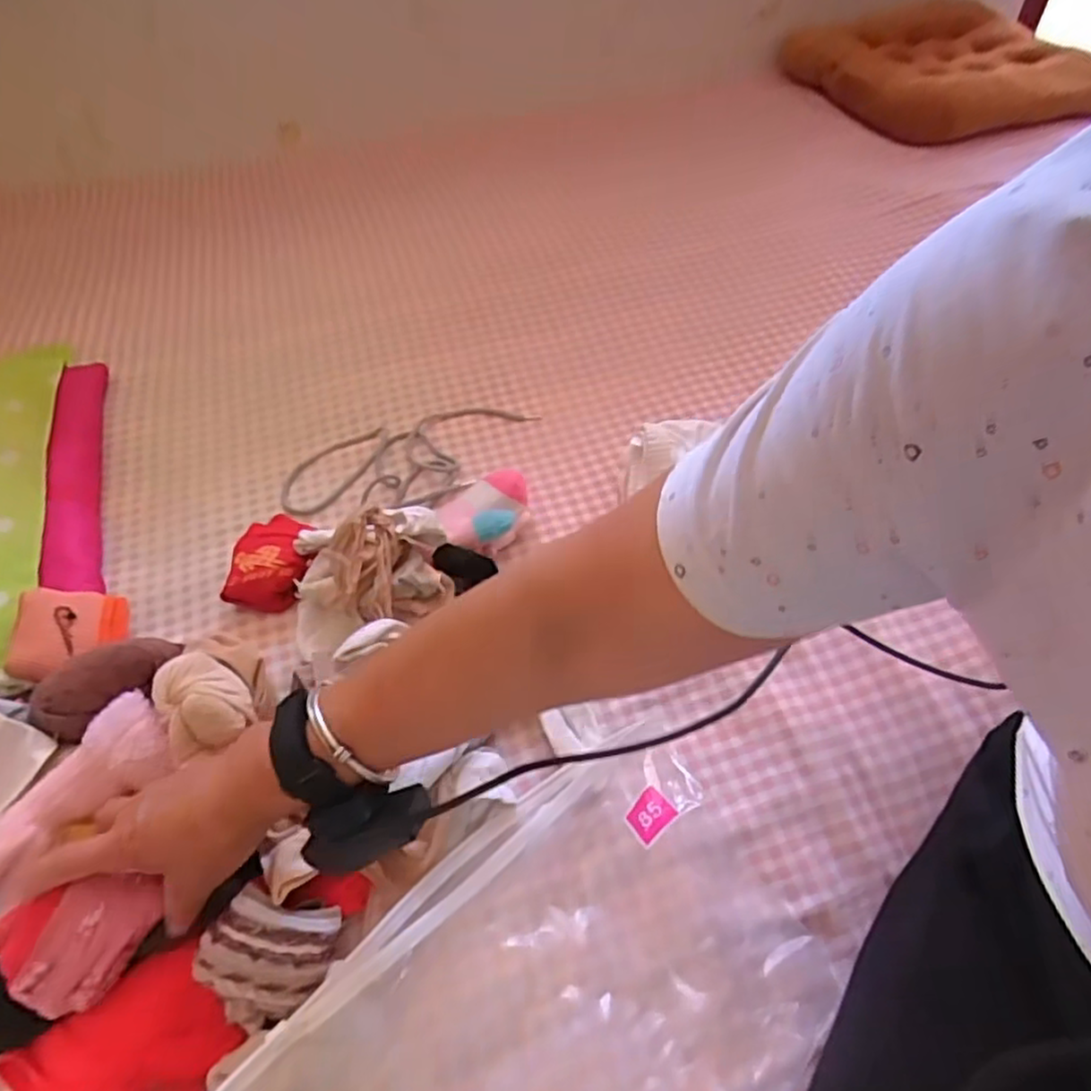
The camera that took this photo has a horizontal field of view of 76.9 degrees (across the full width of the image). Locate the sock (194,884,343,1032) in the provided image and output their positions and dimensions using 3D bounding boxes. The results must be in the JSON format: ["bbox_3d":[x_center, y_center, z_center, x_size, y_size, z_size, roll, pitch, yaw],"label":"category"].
[{"bbox_3d":[-0.167,0.245,0.410,0.065,0.044,0.069,0,54,-1],"label":"sock"}]

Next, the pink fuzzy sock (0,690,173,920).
[{"bbox_3d":[-0.327,0.183,0.442,0.057,0.029,0.191,31,67,20],"label":"pink fuzzy sock"}]

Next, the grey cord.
[{"bbox_3d":[-0.138,-0.088,0.712,0.262,0.012,0.119,-17,56,-13],"label":"grey cord"}]

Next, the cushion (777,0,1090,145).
[{"bbox_3d":[0.606,-0.752,1.073,0.401,0.082,0.420,-10,52,-3],"label":"cushion"}]

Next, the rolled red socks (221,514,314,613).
[{"bbox_3d":[-0.245,0.013,0.627,0.072,0.043,0.099,0,53,0],"label":"rolled red socks"}]

